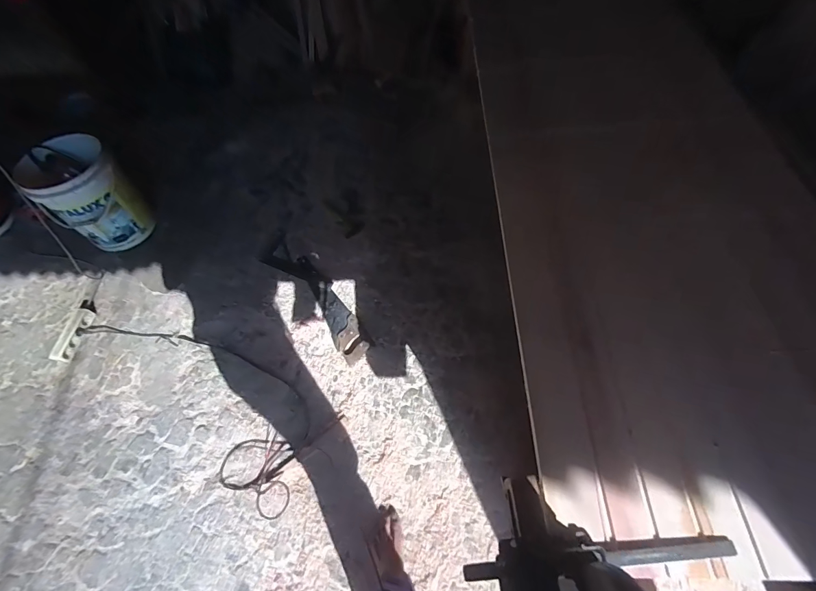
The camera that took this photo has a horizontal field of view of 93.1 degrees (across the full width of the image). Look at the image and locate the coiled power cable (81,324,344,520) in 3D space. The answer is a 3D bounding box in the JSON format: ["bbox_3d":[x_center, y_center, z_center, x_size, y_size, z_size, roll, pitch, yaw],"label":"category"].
[{"bbox_3d":[-0.740,0.320,1.350,1.011,0.027,0.356,27,66,15],"label":"coiled power cable"}]

